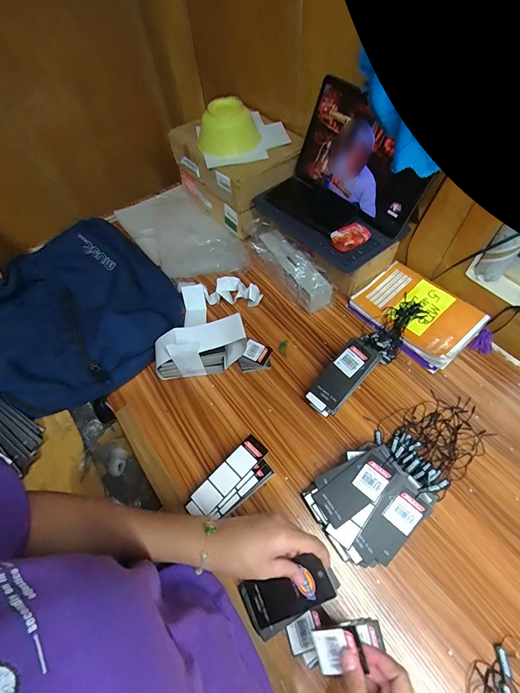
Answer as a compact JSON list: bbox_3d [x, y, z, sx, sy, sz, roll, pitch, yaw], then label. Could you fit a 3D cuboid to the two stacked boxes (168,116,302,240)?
[{"bbox_3d":[-0.044,-0.414,0.754,0.207,0.140,0.277,-36,63,-17],"label":"two stacked boxes"}]

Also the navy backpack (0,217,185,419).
[{"bbox_3d":[-0.377,-0.052,0.587,0.434,0.107,0.332,-27,61,-12],"label":"navy backpack"}]

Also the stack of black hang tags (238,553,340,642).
[{"bbox_3d":[0.035,0.287,0.374,0.122,0.016,0.054,-36,59,15],"label":"stack of black hang tags"}]

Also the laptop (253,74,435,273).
[{"bbox_3d":[0.129,-0.290,0.567,0.168,0.169,0.271,-30,62,-14],"label":"laptop"}]

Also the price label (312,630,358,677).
[{"bbox_3d":[0.075,0.299,0.316,0.043,0.005,0.034,-31,56,21],"label":"price label"}]

